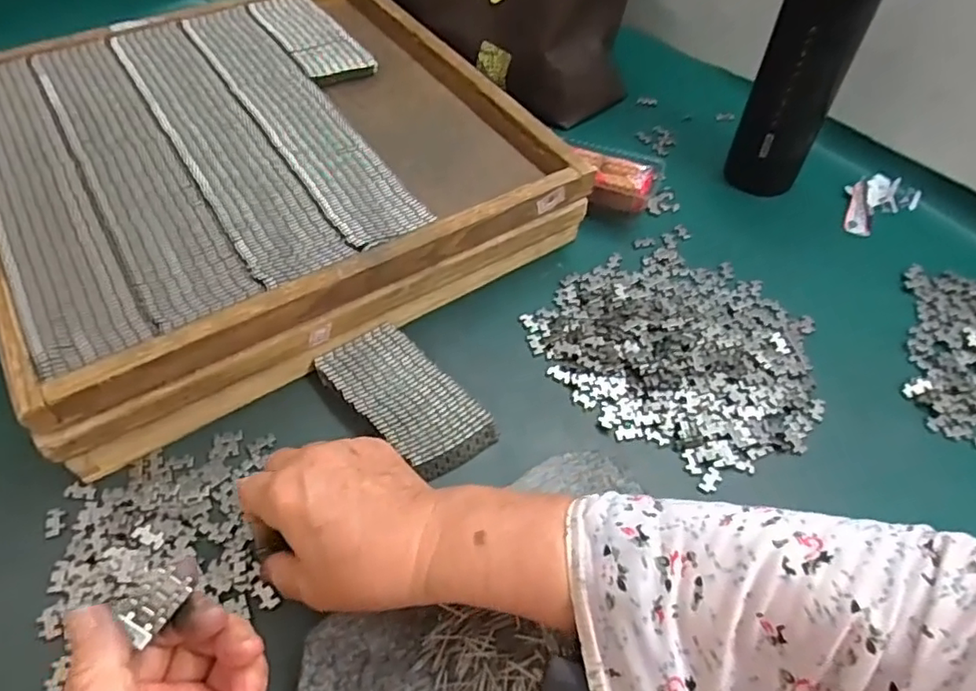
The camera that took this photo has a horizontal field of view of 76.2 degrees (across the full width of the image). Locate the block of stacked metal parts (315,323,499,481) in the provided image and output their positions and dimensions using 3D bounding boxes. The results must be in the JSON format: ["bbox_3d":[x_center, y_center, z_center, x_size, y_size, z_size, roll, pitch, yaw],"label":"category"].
[{"bbox_3d":[-0.055,0.035,0.419,0.061,0.017,0.120,-36,61,-25],"label":"block of stacked metal parts"}]

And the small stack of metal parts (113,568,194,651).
[{"bbox_3d":[-0.141,0.106,0.264,0.026,0.008,0.021,-43,101,-19],"label":"small stack of metal parts"}]

